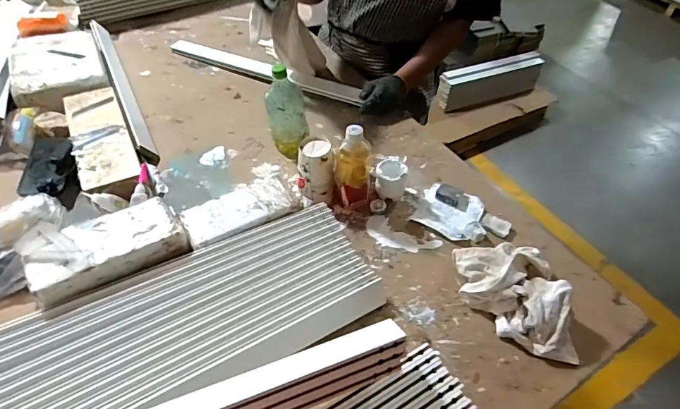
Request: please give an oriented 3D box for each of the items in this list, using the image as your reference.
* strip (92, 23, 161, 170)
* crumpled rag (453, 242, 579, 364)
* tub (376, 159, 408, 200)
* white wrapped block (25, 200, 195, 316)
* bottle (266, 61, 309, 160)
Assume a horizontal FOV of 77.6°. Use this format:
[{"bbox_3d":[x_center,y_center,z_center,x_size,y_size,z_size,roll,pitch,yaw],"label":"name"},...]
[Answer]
[{"bbox_3d":[-0.585,-0.331,1.119,0.016,0.068,0.679,-43,55,9],"label":"strip"},{"bbox_3d":[0.295,0.152,0.695,0.141,0.080,0.209,-13,51,-16],"label":"crumpled rag"},{"bbox_3d":[0.104,-0.049,0.874,0.060,0.078,0.062,3,48,-3],"label":"tub"},{"bbox_3d":[-0.375,0.067,0.686,0.229,0.046,0.121,-27,56,-26],"label":"white wrapped block"},{"bbox_3d":[-0.115,-0.199,0.923,0.085,0.205,0.066,-4,49,-9],"label":"bottle"}]

